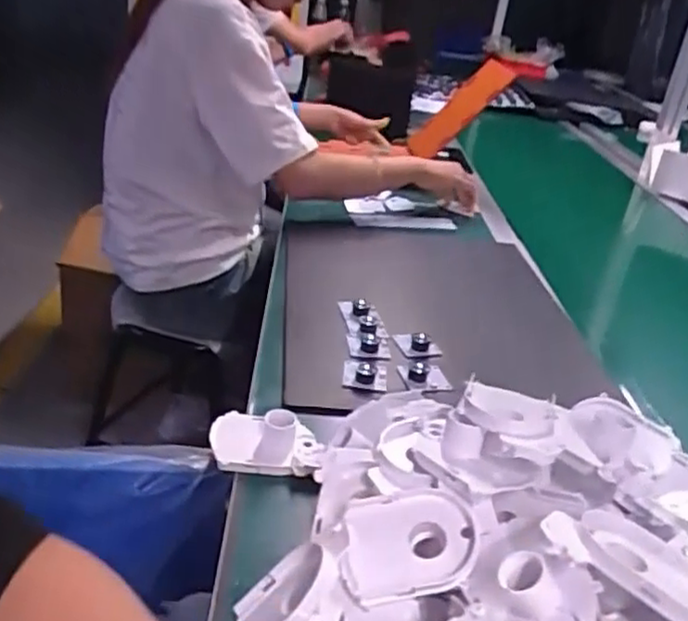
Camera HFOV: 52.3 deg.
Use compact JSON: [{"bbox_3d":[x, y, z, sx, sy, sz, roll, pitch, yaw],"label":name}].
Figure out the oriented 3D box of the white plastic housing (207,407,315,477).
[{"bbox_3d":[-0.067,0.108,0.595,0.092,0.033,0.058,7,27,-2],"label":"white plastic housing"}]

